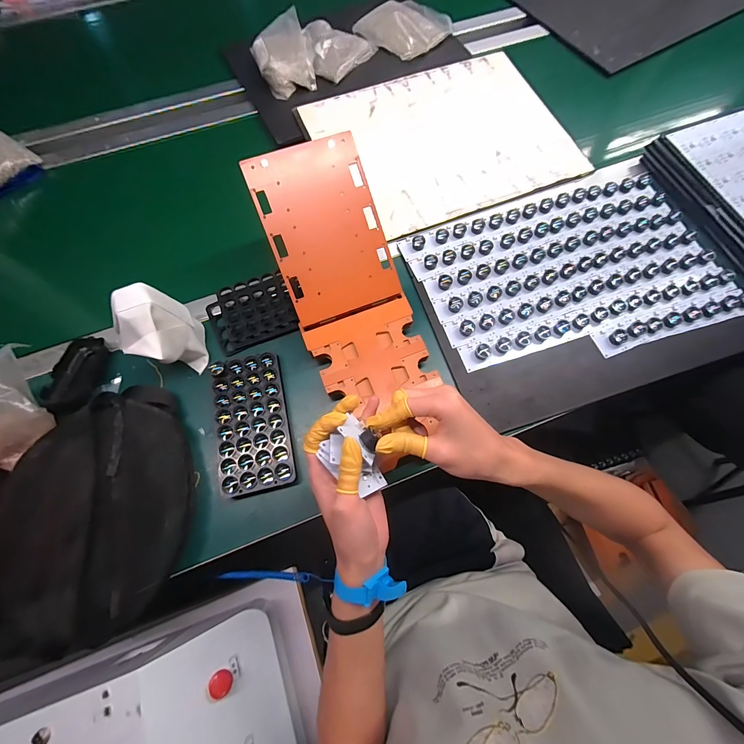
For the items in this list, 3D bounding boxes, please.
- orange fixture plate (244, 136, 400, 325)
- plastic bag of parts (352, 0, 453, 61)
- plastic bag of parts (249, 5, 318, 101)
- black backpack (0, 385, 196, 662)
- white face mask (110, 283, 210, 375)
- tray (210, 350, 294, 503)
[{"bbox_3d":[-0.066,-0.201,0.479,0.158,0.008,0.231,-21,102,-6],"label":"orange fixture plate"},{"bbox_3d":[0.072,-0.785,0.754,0.170,0.027,0.163,42,77,13],"label":"plastic bag of parts"},{"bbox_3d":[-0.188,-0.672,0.708,0.117,0.049,0.170,-15,73,-4],"label":"plastic bag of parts"},{"bbox_3d":[-0.367,0.182,0.435,0.253,0.058,0.295,-18,73,-5],"label":"black backpack"},{"bbox_3d":[-0.299,-0.054,0.473,0.081,0.112,0.100,-11,72,-3],"label":"white face mask"},{"bbox_3d":[-0.170,0.071,0.479,0.098,0.022,0.192,-14,73,-4],"label":"tray"}]

